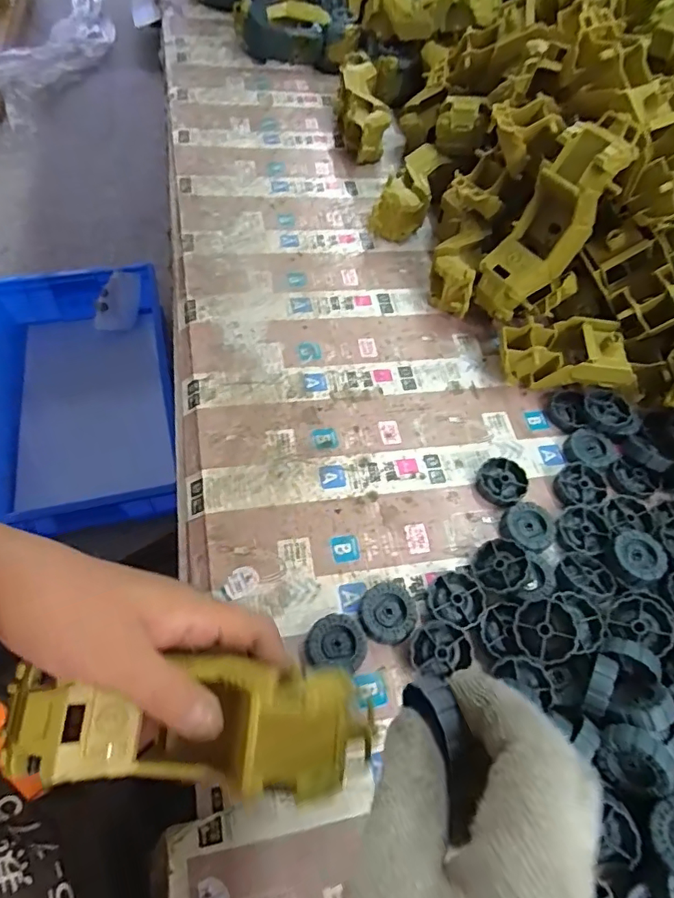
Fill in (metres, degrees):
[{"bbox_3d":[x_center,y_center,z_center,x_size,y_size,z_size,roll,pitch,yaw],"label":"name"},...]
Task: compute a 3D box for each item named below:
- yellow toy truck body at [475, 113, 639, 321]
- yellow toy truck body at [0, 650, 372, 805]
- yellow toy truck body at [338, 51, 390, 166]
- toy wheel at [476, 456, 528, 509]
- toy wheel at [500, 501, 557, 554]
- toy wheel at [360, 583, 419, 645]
[{"bbox_3d":[0.185,-0.193,0.448,0.055,0.166,0.055,46,37,21],"label":"yellow toy truck body"},{"bbox_3d":[-0.068,0.134,0.252,0.164,0.051,0.060,-1,59,-3],"label":"yellow toy truck body"},{"bbox_3d":[0.029,-0.428,0.653,0.051,0.057,0.170,-2,61,-7],"label":"yellow toy truck body"},{"bbox_3d":[0.132,0.027,0.415,0.038,0.011,0.039,3,60,-5],"label":"toy wheel"},{"bbox_3d":[0.144,0.060,0.394,0.038,0.014,0.036,3,60,-5],"label":"toy wheel"},{"bbox_3d":[0.035,0.113,0.353,0.038,0.012,0.037,3,60,-5],"label":"toy wheel"}]

